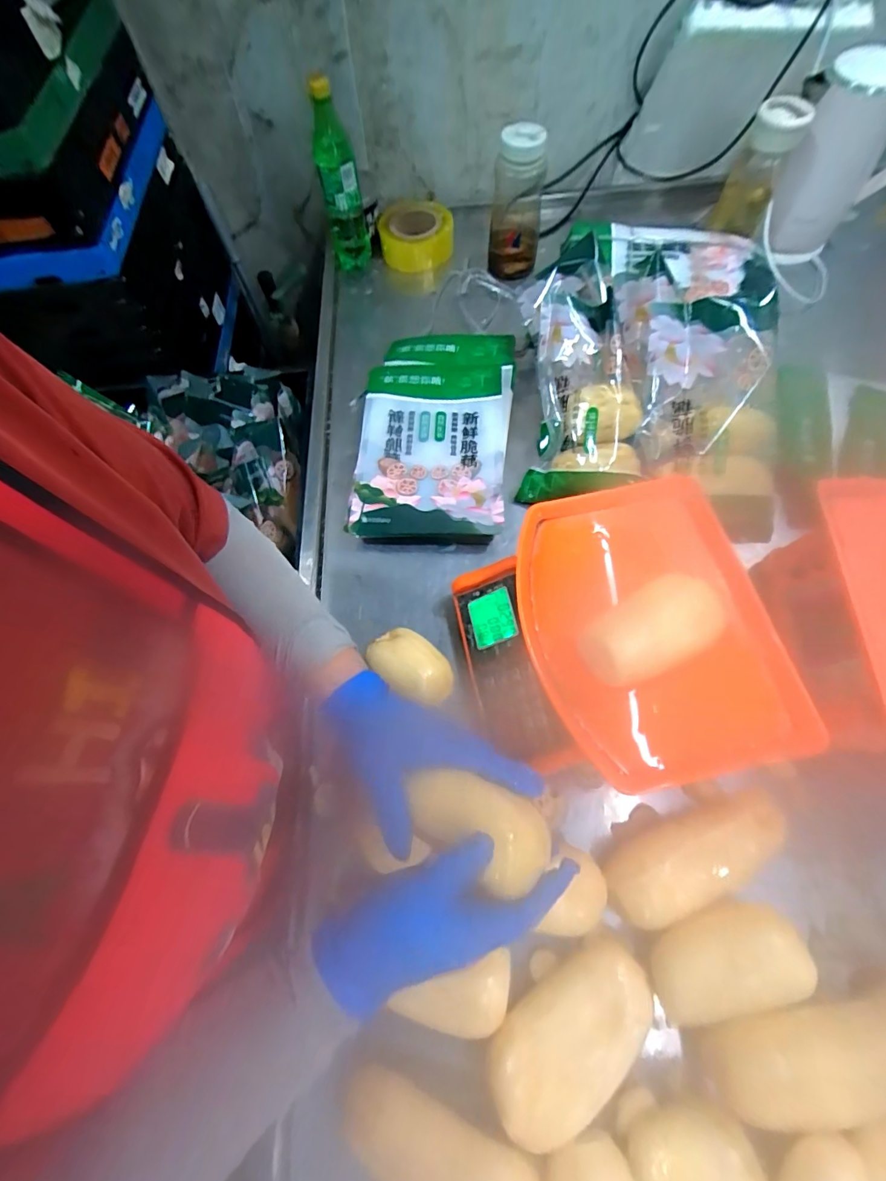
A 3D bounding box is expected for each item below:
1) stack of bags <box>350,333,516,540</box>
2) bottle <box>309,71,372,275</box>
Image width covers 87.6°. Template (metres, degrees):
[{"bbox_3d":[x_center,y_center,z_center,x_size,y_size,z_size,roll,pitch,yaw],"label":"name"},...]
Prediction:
[{"bbox_3d":[-0.010,-0.236,0.685,0.217,0.045,0.364,3,66,4],"label":"stack of bags"},{"bbox_3d":[-0.168,-0.654,0.752,0.066,0.240,0.060,-11,66,-2],"label":"bottle"}]

